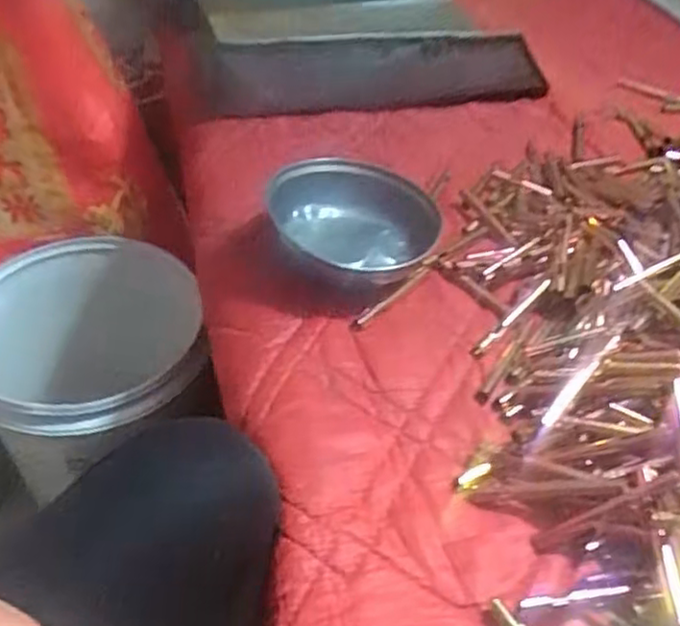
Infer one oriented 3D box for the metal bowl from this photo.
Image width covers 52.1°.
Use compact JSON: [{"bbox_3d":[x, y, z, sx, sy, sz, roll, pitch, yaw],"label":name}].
[{"bbox_3d":[0.010,-0.074,0.568,0.137,0.054,0.136,3,44,-3],"label":"metal bowl"}]

